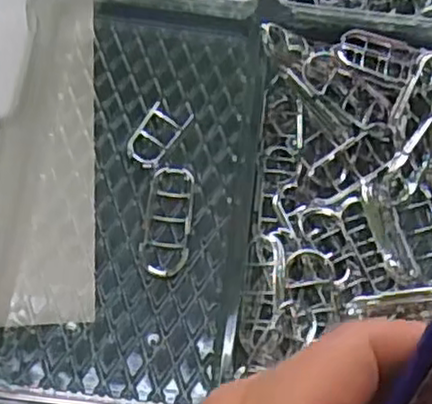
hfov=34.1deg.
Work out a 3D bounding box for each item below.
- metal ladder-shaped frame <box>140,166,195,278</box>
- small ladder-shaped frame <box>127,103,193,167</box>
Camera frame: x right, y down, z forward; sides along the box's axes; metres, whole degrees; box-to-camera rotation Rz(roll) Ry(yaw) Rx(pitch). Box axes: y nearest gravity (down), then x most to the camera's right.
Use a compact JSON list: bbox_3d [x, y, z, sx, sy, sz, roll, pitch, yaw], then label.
[{"bbox_3d":[-0.023,0.009,0.332,0.022,0.012,0.054,6,73,1],"label":"metal ladder-shaped frame"},{"bbox_3d":[-0.029,-0.033,0.348,0.020,0.007,0.035,28,75,7],"label":"small ladder-shaped frame"}]

